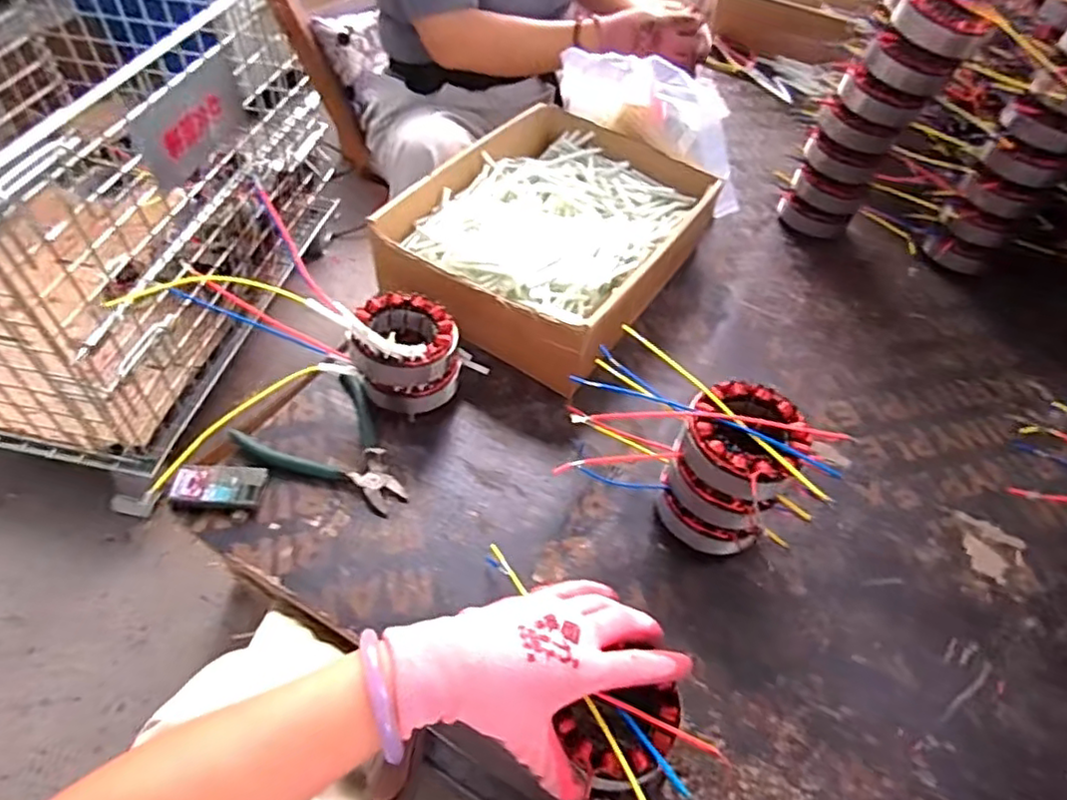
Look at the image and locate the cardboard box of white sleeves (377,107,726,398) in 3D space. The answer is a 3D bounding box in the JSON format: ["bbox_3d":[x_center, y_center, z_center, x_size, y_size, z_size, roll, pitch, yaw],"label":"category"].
[{"bbox_3d":[0.021,-0.172,0.683,0.249,0.093,0.357,27,54,15],"label":"cardboard box of white sleeves"}]

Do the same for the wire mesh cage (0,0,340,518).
[{"bbox_3d":[-0.830,-0.403,1.137,0.696,0.512,0.857,16,52,7],"label":"wire mesh cage"}]

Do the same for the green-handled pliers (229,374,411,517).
[{"bbox_3d":[-0.171,0.045,0.540,0.106,0.014,0.140,-31,60,-26],"label":"green-handled pliers"}]

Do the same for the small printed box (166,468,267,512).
[{"bbox_3d":[-0.248,0.069,0.506,0.067,0.016,0.036,-1,52,-6],"label":"small printed box"}]

